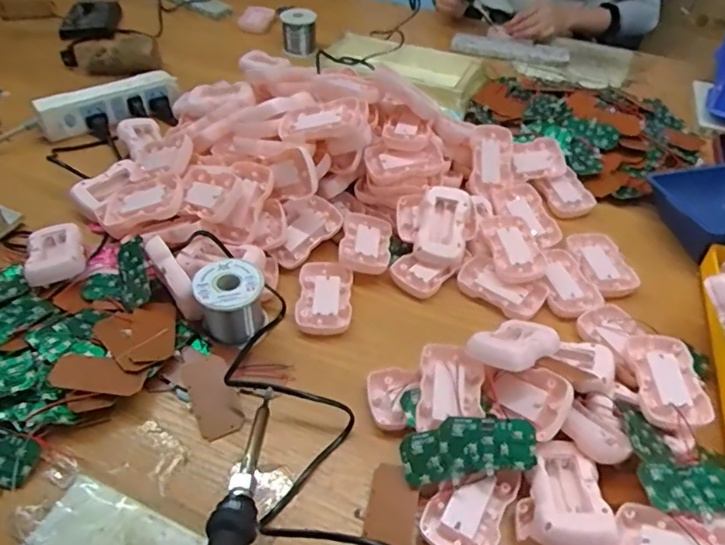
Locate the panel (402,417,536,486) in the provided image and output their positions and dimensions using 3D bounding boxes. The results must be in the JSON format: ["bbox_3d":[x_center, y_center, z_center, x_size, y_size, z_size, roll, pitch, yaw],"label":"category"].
[{"bbox_3d":[0.081,0.133,0.418,0.100,0.007,0.043,-7,75,0],"label":"panel"}]

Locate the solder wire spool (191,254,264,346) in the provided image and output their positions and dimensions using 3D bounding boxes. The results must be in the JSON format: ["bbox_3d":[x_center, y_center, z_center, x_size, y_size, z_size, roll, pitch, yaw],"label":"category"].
[{"bbox_3d":[-0.121,0.029,0.511,0.058,0.060,0.064,-13,48,-15],"label":"solder wire spool"}]

